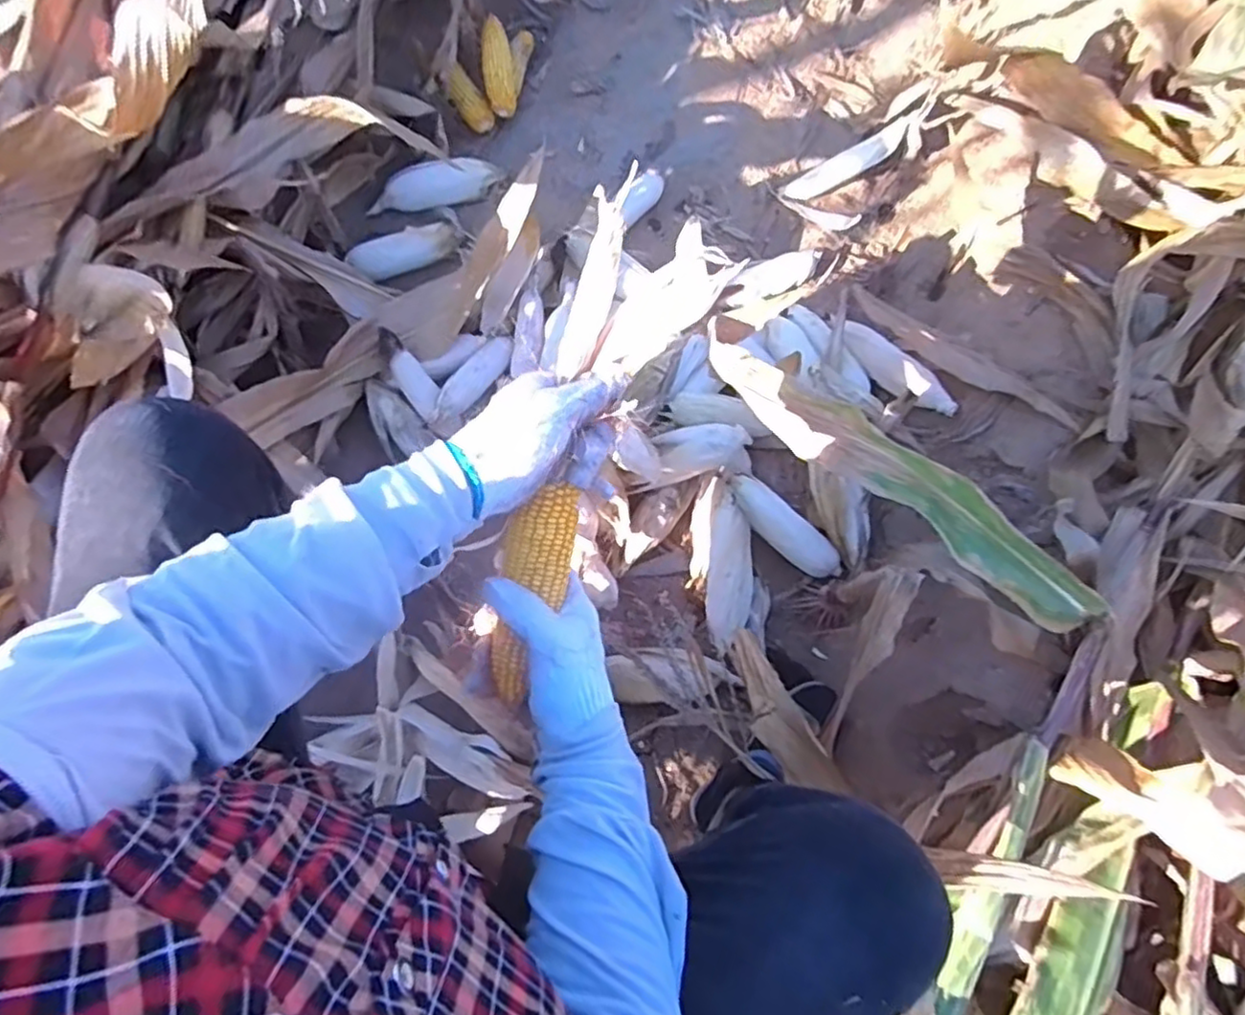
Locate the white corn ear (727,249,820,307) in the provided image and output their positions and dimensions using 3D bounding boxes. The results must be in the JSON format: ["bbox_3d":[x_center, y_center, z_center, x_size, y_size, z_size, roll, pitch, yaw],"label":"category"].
[{"bbox_3d":[0.261,-0.392,1.126,0.183,0.044,0.067,-34,75,-13],"label":"white corn ear"}]

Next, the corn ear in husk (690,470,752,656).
[{"bbox_3d":[0.140,0.069,0.921,0.069,0.071,0.242,-5,71,-4],"label":"corn ear in husk"}]

